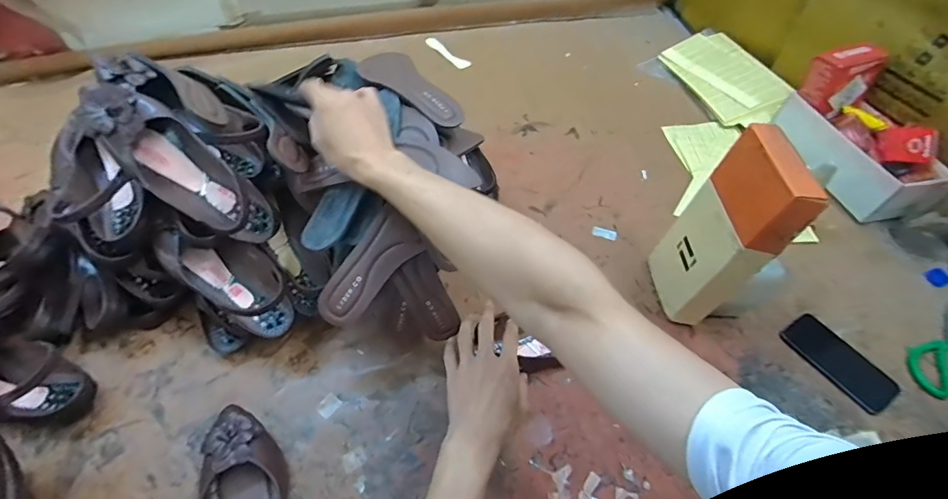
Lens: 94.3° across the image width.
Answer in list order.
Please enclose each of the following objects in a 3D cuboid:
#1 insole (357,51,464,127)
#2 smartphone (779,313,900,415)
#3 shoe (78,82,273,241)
[{"bbox_3d":[-0.101,-0.236,0.623,0.078,0.031,0.219,-24,58,-20],"label":"insole"},{"bbox_3d":[0.529,0.160,0.638,0.082,0.009,0.144,-26,59,-21],"label":"smartphone"},{"bbox_3d":[-0.348,-0.097,0.526,0.238,0.083,0.081,42,56,-10],"label":"shoe"}]

